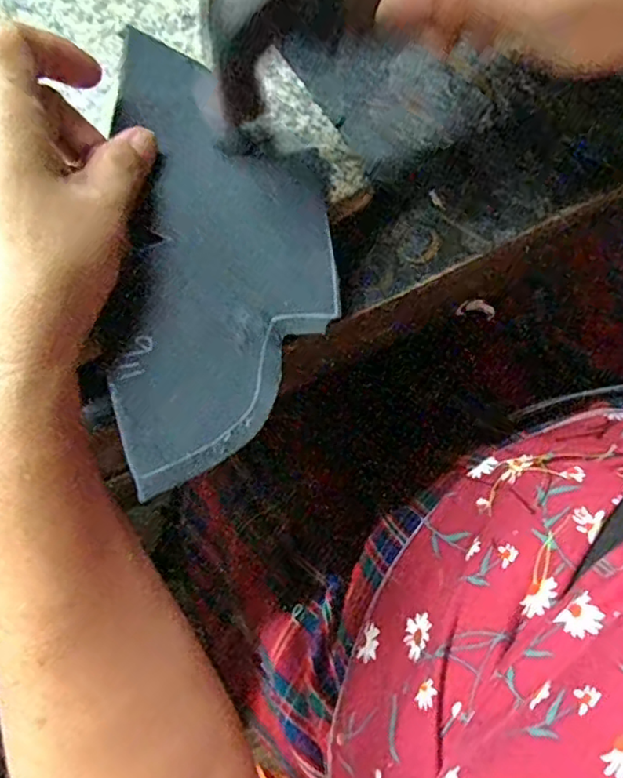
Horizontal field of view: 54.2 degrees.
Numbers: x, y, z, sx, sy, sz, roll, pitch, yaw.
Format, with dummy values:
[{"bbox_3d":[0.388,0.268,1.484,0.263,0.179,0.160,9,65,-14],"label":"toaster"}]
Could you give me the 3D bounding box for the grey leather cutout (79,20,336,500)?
[{"bbox_3d":[-0.035,-0.056,0.246,0.088,0.012,0.191,3,70,-9],"label":"grey leather cutout"}]

